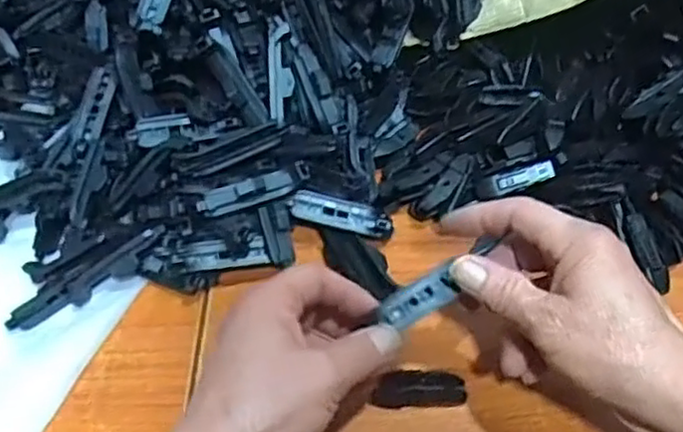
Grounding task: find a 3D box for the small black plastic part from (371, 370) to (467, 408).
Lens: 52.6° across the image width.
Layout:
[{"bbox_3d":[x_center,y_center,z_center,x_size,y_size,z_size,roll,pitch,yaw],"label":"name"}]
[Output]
[{"bbox_3d":[0.045,0.101,0.403,0.053,0.008,0.019,-2,50,2],"label":"small black plastic part"}]

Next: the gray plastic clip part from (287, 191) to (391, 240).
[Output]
[{"bbox_3d":[0.000,0.000,0.468,0.071,0.012,0.019,15,54,-3],"label":"gray plastic clip part"}]

